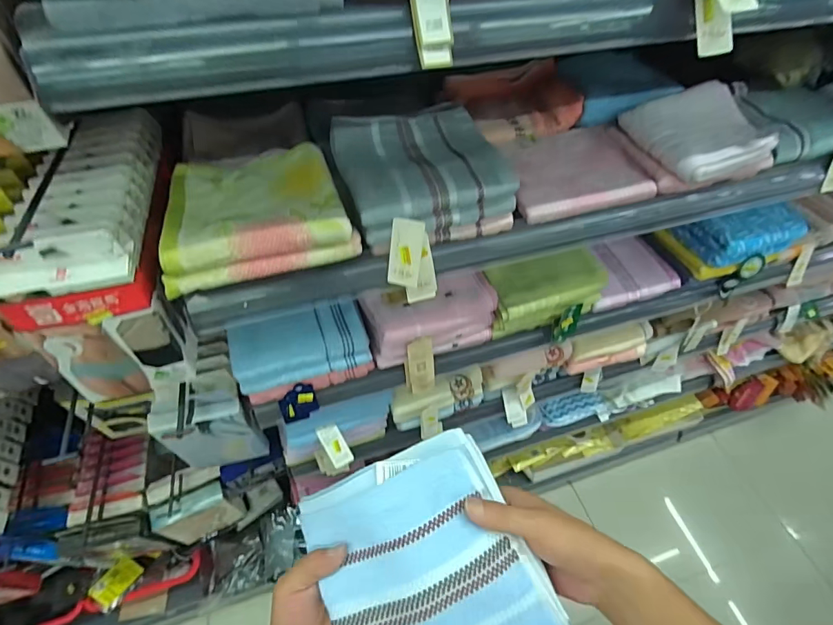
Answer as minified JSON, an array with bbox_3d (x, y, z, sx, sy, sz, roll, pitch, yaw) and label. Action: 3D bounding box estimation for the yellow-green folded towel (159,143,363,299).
[{"bbox_3d":[-0.180,-0.116,0.474,0.185,0.046,0.170,-15,52,-14],"label":"yellow-green folded towel"}]

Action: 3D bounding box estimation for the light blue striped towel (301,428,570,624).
[{"bbox_3d":[0.007,0.200,0.331,0.158,0.035,0.174,-27,79,-3],"label":"light blue striped towel"}]

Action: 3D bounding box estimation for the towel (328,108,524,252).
[{"bbox_3d":[0.006,-0.160,0.514,0.185,0.078,0.157,-18,53,-16],"label":"towel"}]

